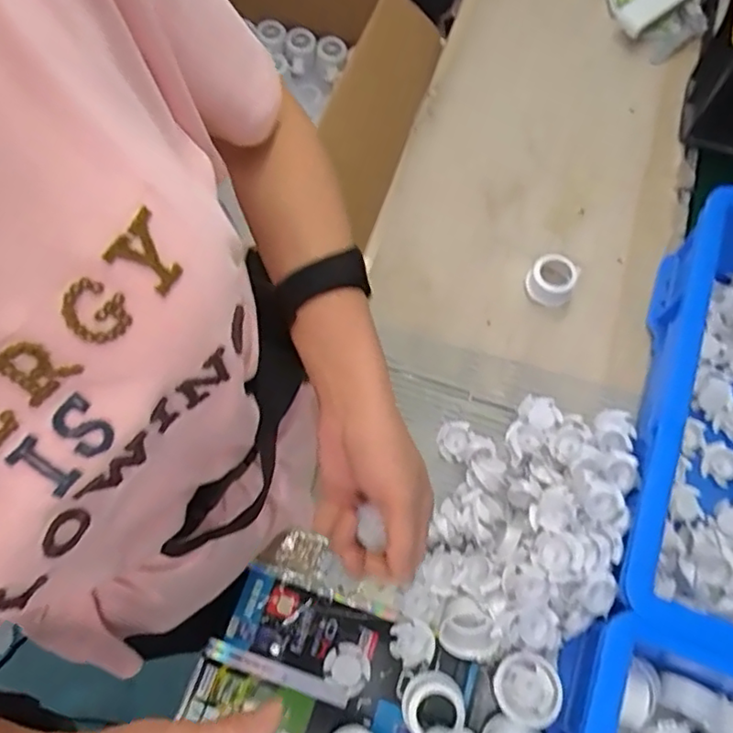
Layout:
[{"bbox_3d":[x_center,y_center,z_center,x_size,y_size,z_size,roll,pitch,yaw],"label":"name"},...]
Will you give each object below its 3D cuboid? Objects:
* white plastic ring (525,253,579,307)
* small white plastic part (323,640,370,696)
[{"bbox_3d":[0.207,-0.095,0.673,0.053,0.032,0.055,0,69,1],"label":"white plastic ring"},{"bbox_3d":[-0.017,0.272,0.540,0.038,0.006,0.040,0,70,0],"label":"small white plastic part"}]

